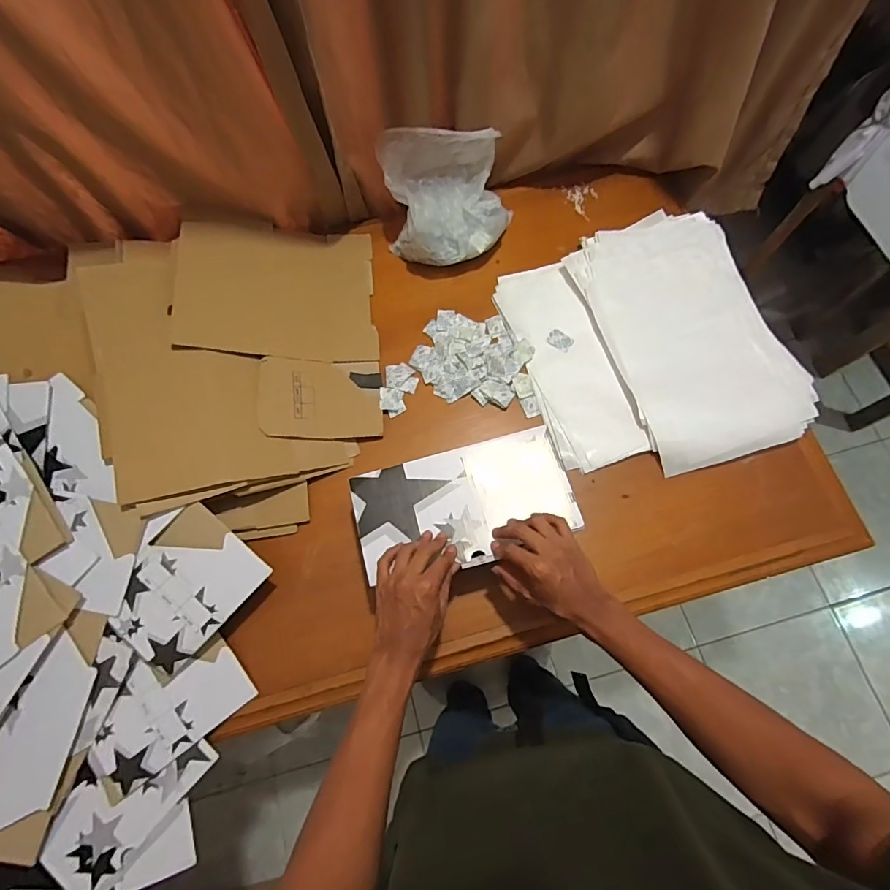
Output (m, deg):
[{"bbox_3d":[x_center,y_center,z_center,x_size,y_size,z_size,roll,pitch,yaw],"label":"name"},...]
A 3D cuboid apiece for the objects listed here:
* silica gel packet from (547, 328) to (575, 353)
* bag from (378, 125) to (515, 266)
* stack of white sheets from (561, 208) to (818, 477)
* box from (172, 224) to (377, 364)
[{"bbox_3d":[0.190,-0.173,0.791,0.043,0.005,0.031,39,74,14],"label":"silica gel packet"},{"bbox_3d":[0.008,-0.408,0.791,0.207,0.176,0.155,-11,69,-4],"label":"bag"},{"bbox_3d":[0.391,-0.186,0.774,0.269,0.037,0.430,-17,70,-6],"label":"stack of white sheets"},{"bbox_3d":[-0.271,-0.262,0.791,0.299,0.024,0.259,1,69,-20],"label":"box"}]

